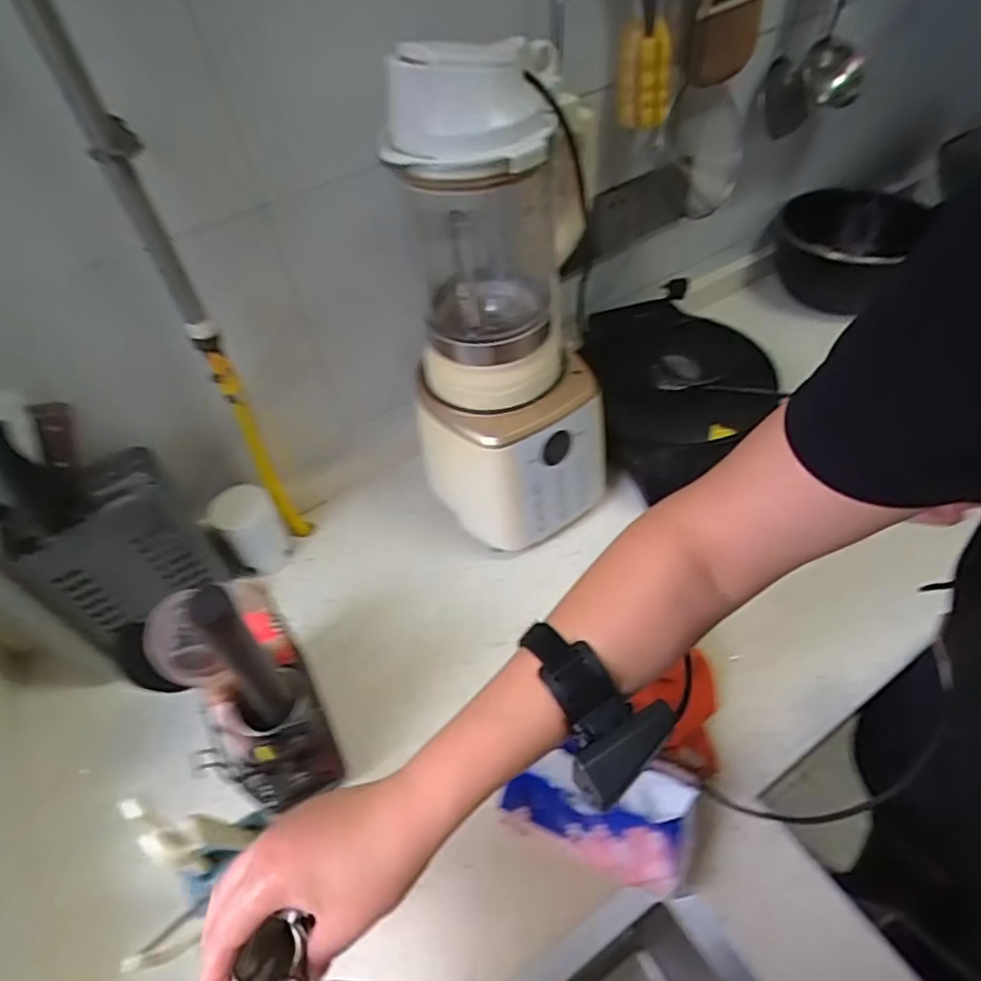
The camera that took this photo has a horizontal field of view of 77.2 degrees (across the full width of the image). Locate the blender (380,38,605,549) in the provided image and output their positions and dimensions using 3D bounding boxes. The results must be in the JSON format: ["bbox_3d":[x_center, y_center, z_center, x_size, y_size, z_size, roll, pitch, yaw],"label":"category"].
[{"bbox_3d":[0.022,-0.172,0.631,0.205,0.471,0.180,-15,49,-7],"label":"blender"}]

